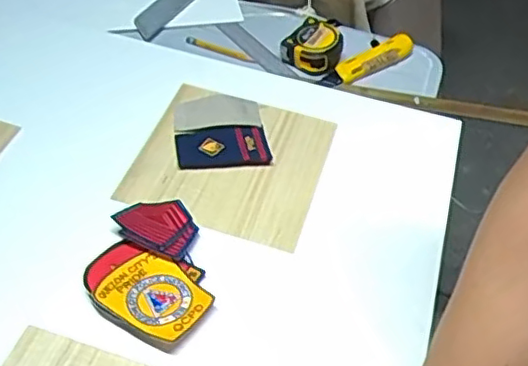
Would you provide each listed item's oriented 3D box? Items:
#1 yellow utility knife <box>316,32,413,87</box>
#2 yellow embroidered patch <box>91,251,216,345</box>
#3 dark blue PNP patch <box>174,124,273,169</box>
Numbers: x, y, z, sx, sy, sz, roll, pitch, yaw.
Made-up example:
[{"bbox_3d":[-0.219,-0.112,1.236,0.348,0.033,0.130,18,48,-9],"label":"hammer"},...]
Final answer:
[{"bbox_3d":[0.135,-0.159,0.825,0.153,0.020,0.038,-31,58,-29],"label":"yellow utility knife"},{"bbox_3d":[-0.096,0.098,0.566,0.092,0.008,0.071,24,46,20],"label":"yellow embroidered patch"},{"bbox_3d":[-0.046,-0.042,0.704,0.101,0.008,0.056,-4,57,-6],"label":"dark blue PNP patch"}]

